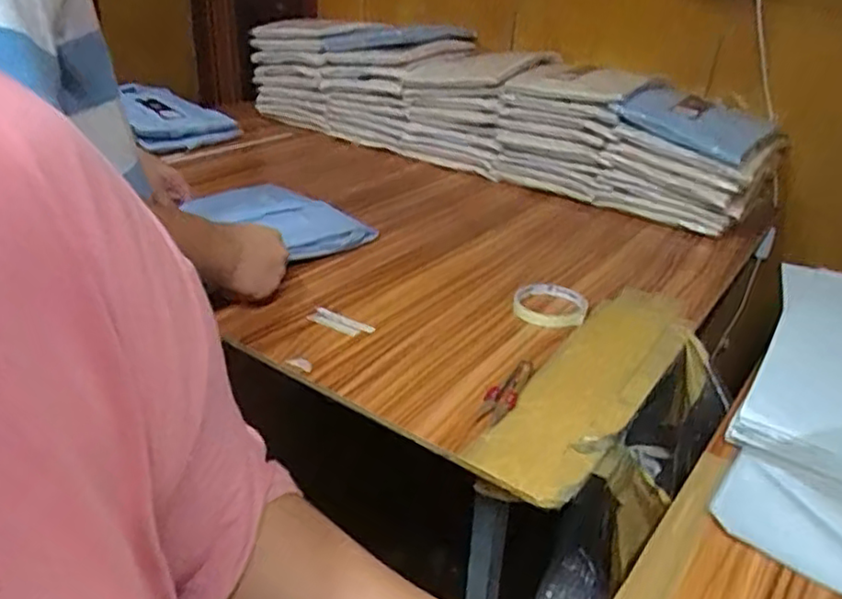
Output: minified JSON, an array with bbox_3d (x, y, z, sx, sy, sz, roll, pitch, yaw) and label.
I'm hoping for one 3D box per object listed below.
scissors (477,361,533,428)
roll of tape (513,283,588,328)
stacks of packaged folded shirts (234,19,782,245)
[{"bbox_3d":[0.080,0.084,0.615,0.027,0.006,0.108,13,28,18],"label":"scissors"},{"bbox_3d":[0.148,0.009,0.755,0.081,0.020,0.085,3,27,-1],"label":"roll of tape"},{"bbox_3d":[0.103,-0.369,1.255,1.013,0.242,0.214,21,32,31],"label":"stacks of packaged folded shirts"}]

